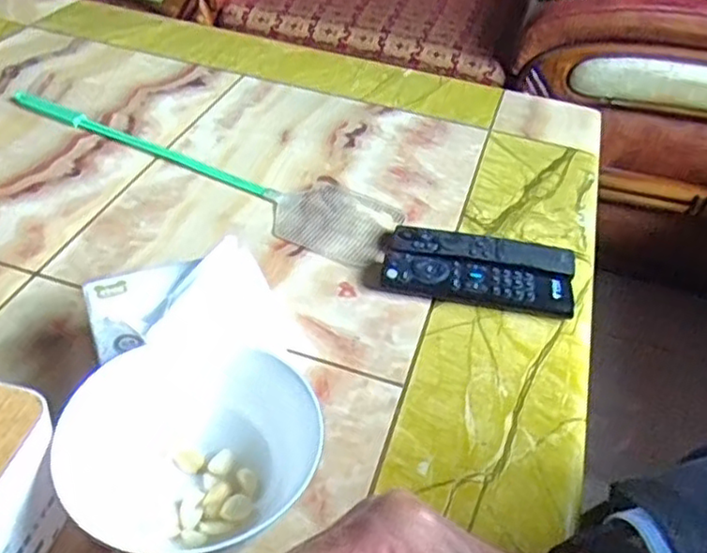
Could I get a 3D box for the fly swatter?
[{"bbox_3d":[-0.157,-0.122,0.690,0.451,0.009,0.100,25,44,20],"label":"fly swatter"}]

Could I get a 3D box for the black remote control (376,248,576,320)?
[{"bbox_3d":[0.104,0.006,0.570,0.157,0.020,0.048,11,41,5],"label":"black remote control"}]

